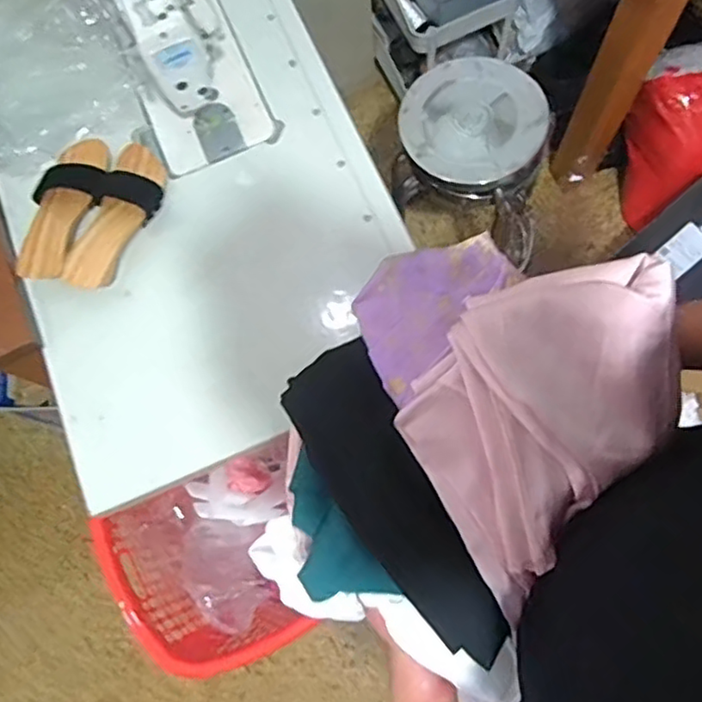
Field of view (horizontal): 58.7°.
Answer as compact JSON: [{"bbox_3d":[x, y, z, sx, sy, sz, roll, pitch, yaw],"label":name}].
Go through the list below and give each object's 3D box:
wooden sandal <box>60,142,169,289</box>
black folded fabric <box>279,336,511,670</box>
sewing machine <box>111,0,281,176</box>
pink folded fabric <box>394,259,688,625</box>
[{"bbox_3d":[-0.337,-0.194,0.903,0.087,0.048,0.230,19,78,8],"label":"wooden sandal"},{"bbox_3d":[0.034,0.115,0.484,0.079,0.026,0.252,-29,75,-10],"label":"black folded fabric"},{"bbox_3d":[-0.291,-0.528,0.901,0.192,0.220,0.473,-27,76,-3],"label":"sewing machine"},{"bbox_3d":[0.145,0.037,0.468,0.161,0.100,0.246,39,74,13],"label":"pink folded fabric"}]

